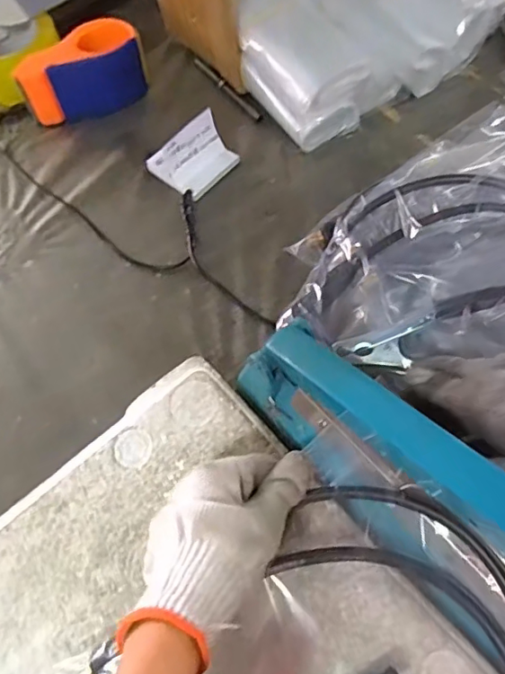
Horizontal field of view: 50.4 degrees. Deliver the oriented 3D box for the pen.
[{"bbox_3d":[-0.032,-0.309,0.667,0.011,0.006,0.131,-36,68,-14],"label":"pen"}]

